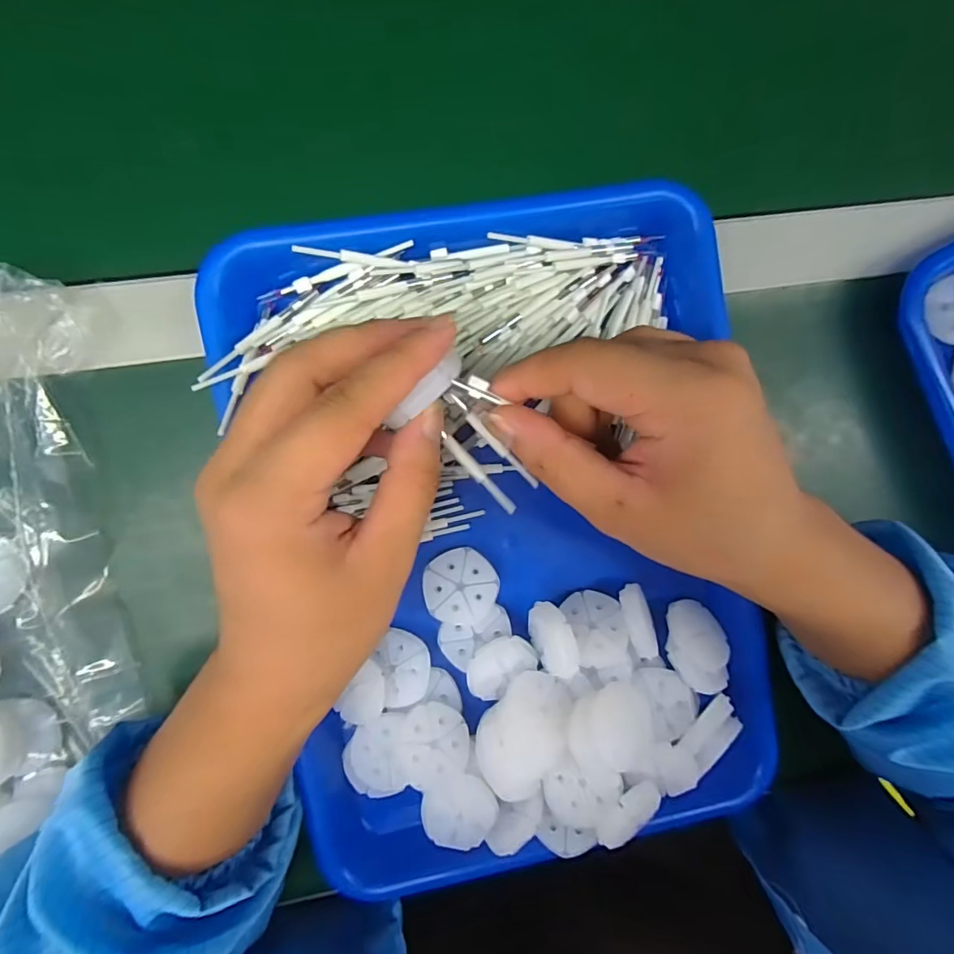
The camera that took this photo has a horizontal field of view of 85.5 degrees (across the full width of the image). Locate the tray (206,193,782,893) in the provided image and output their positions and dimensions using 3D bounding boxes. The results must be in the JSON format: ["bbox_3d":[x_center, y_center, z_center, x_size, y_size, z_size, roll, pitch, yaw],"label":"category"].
[{"bbox_3d":[0.018,0.031,0.258,0.243,0.040,0.322,-10,96,-6],"label":"tray"}]

